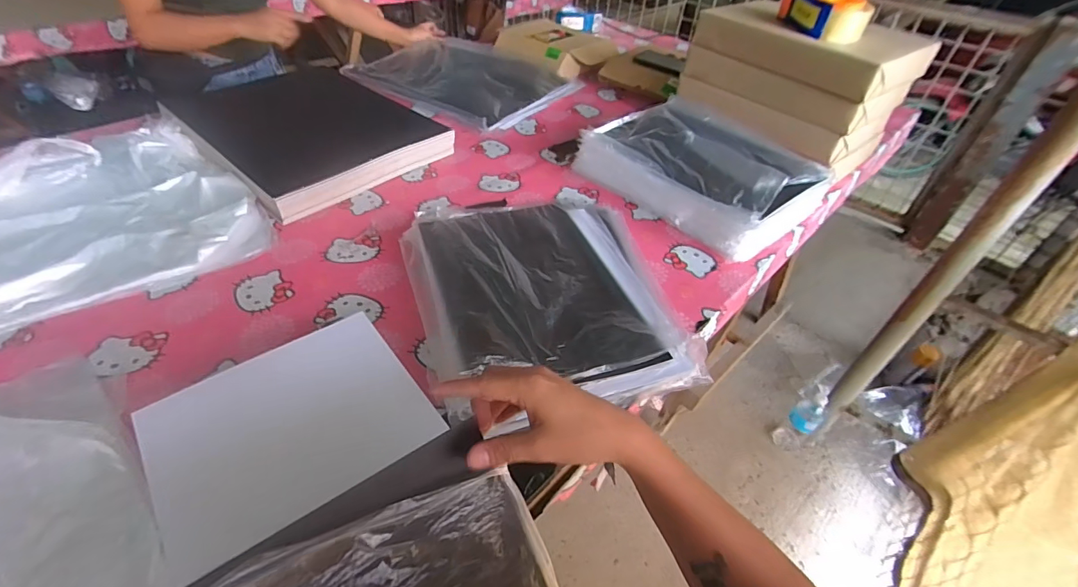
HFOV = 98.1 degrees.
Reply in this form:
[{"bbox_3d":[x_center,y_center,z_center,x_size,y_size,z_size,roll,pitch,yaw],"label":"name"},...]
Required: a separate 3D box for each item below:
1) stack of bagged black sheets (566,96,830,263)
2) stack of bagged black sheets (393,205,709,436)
[{"bbox_3d":[0.308,-0.250,0.896,0.274,0.095,0.389,-31,53,-29],"label":"stack of bagged black sheets"},{"bbox_3d":[-0.002,-0.012,0.672,0.357,0.034,0.436,-8,45,-10],"label":"stack of bagged black sheets"}]

